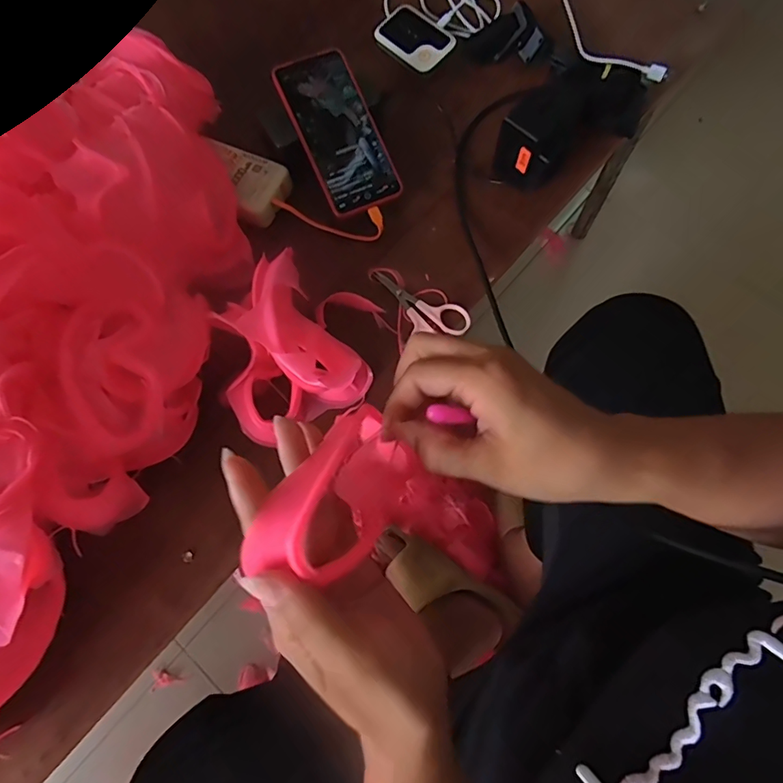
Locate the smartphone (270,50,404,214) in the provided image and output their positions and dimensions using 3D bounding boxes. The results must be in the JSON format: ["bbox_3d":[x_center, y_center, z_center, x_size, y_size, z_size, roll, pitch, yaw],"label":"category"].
[{"bbox_3d":[-0.053,-0.262,0.497,0.075,0.005,0.161,-26,92,-7],"label":"smartphone"}]

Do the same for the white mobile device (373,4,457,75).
[{"bbox_3d":[0.028,-0.415,0.577,0.062,0.012,0.092,-40,74,-12],"label":"white mobile device"}]

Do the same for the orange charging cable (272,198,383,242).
[{"bbox_3d":[-0.065,-0.176,0.506,0.112,0.019,0.031,4,71,3],"label":"orange charging cable"}]

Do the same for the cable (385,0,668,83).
[{"bbox_3d":[0.173,-0.478,0.584,0.332,0.019,0.184,22,72,9],"label":"cable"}]

